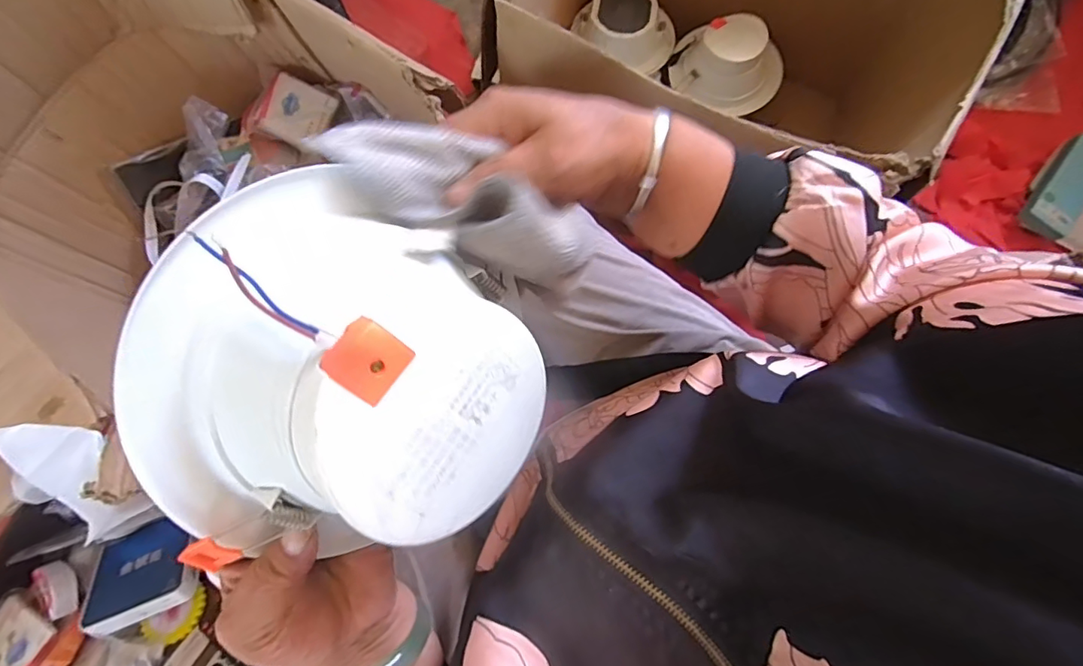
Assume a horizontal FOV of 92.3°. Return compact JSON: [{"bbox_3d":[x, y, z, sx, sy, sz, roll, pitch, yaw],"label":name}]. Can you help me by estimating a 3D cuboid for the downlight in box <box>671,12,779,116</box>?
[{"bbox_3d":[0.306,-0.448,0.879,0.187,0.093,0.140,33,80,8],"label":"downlight in box"}]

